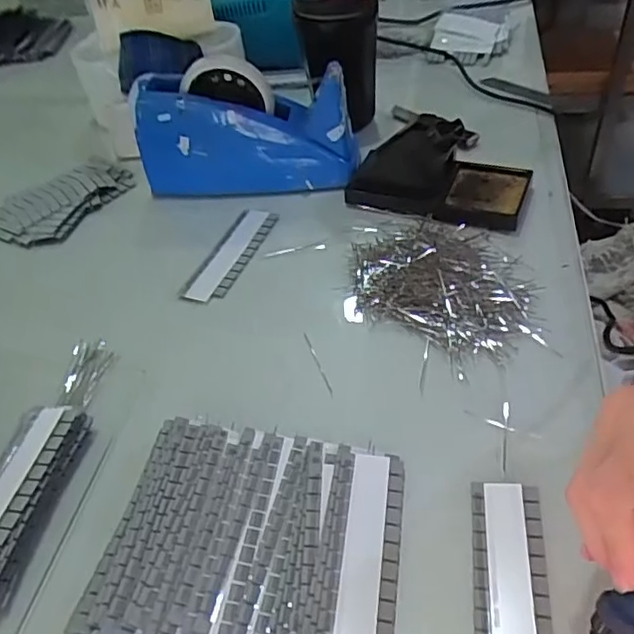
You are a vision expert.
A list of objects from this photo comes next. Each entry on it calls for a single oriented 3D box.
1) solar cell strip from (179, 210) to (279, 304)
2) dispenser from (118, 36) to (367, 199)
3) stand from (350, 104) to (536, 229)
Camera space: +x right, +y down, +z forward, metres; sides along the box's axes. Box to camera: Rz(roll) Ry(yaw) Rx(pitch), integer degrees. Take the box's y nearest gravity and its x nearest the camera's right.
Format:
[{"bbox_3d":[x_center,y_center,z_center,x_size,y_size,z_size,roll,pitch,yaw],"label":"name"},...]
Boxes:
[{"bbox_3d":[-0.078,-0.057,0.547,0.041,0.005,0.123,13,49,20],"label":"solar cell strip"},{"bbox_3d":[-0.070,-0.189,0.584,0.204,0.122,0.078,-5,46,3],"label":"dispenser"},{"bbox_3d":[0.110,-0.140,0.547,0.154,0.072,0.076,14,50,20],"label":"stand"}]

